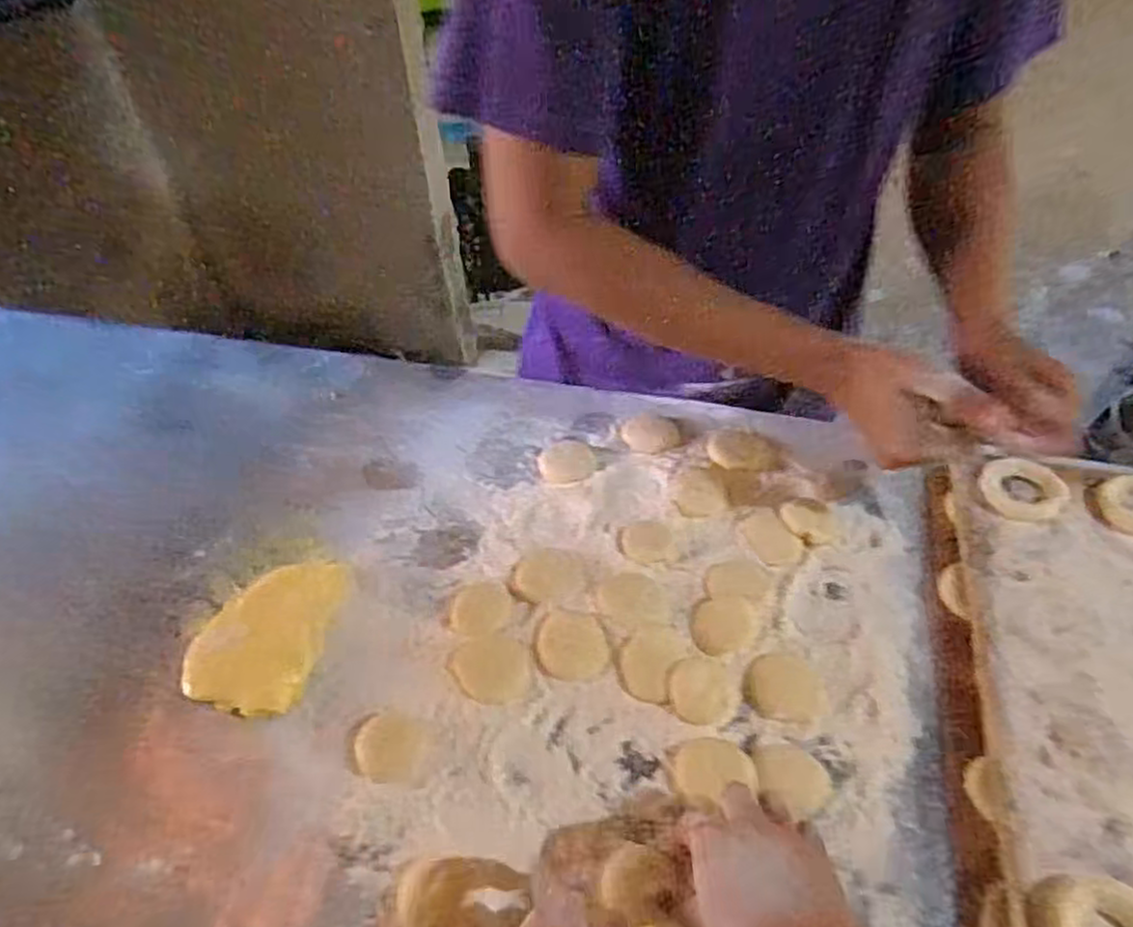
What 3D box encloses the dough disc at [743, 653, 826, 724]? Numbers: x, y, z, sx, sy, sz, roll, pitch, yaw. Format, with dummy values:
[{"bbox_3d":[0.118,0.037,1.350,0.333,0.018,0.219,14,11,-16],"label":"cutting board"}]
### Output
[{"bbox_3d":[0.165,0.168,0.560,0.058,0.004,0.052,5,50,9],"label":"dough disc"}]

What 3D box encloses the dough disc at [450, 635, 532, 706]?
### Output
[{"bbox_3d":[-0.060,0.159,0.576,0.062,0.004,0.055,2,50,6],"label":"dough disc"}]

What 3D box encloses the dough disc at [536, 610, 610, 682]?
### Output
[{"bbox_3d":[0.005,0.142,0.584,0.056,0.004,0.054,-2,50,3],"label":"dough disc"}]

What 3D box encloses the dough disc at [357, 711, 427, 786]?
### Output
[{"bbox_3d":[-0.127,0.205,0.535,0.051,0.004,0.049,-2,50,3],"label":"dough disc"}]

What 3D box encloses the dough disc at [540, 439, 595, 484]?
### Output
[{"bbox_3d":[0.001,-0.002,0.713,0.051,0.005,0.055,-2,50,3],"label":"dough disc"}]

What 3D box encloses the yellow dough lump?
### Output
[{"bbox_3d":[-0.245,0.134,0.604,0.100,0.011,0.138,6,50,10],"label":"yellow dough lump"}]

